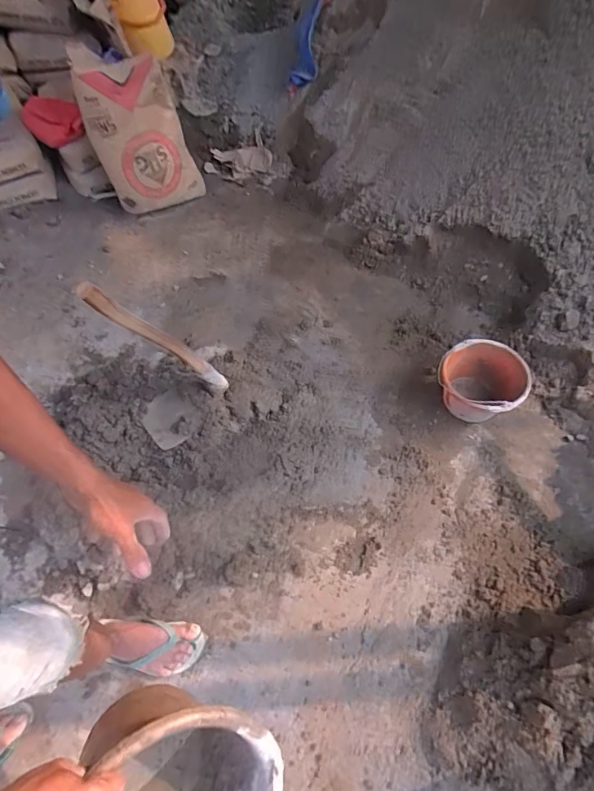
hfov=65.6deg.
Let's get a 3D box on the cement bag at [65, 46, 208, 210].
[{"bbox_3d":[-0.556,-0.932,1.658,0.343,0.468,0.206,-15,59,-8],"label":"cement bag"}]

